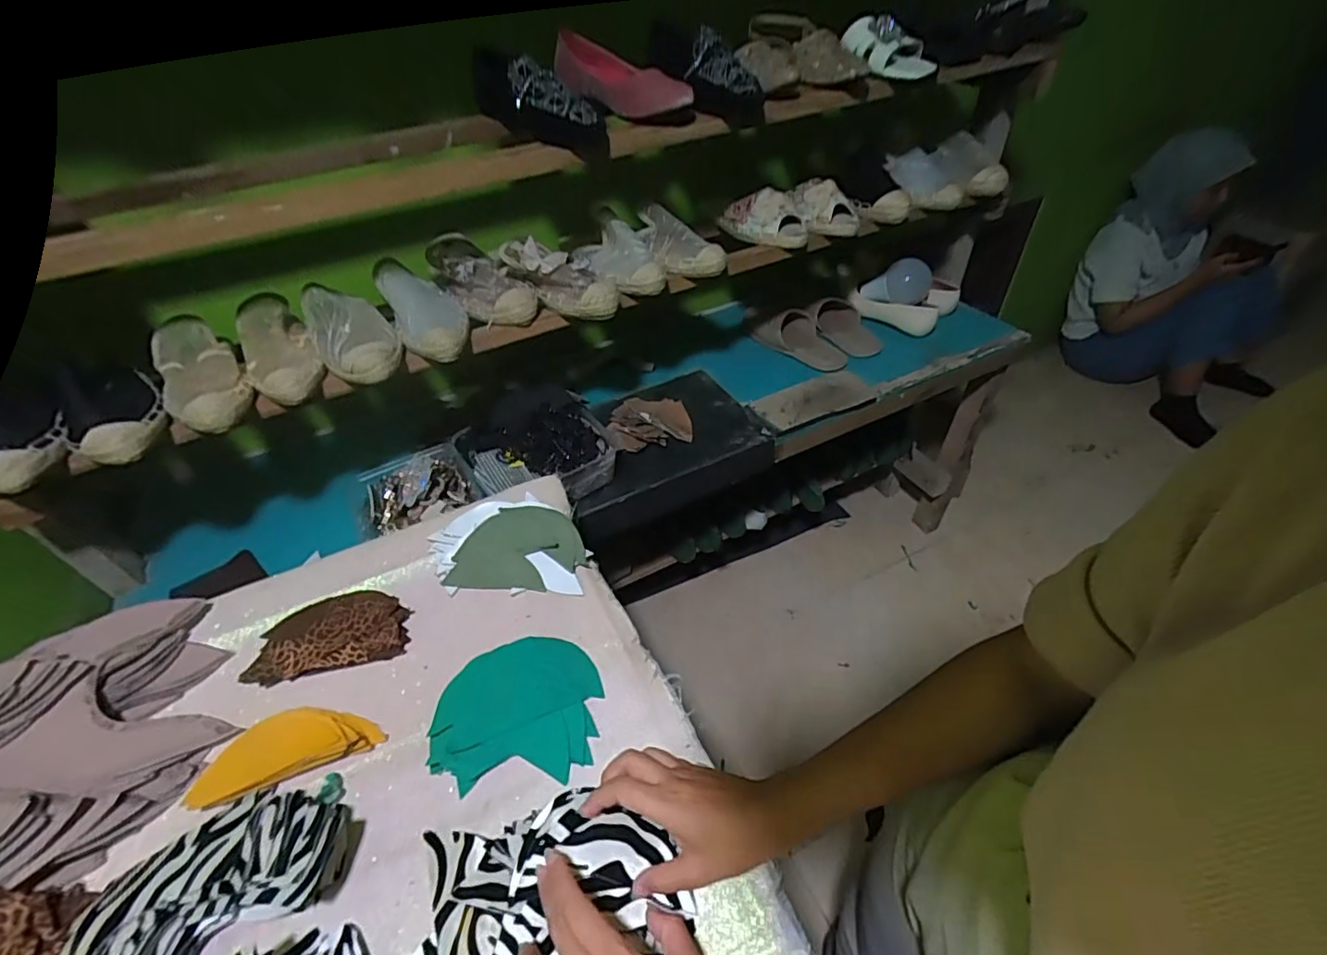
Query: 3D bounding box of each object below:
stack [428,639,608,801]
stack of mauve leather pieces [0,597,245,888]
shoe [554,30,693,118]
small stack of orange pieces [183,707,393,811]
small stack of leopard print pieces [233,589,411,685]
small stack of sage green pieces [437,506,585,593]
[{"bbox_3d":[-0.127,0.195,0.495,0.136,0.021,0.121,-5,45,-4],"label":"stack"},{"bbox_3d":[-0.505,0.220,0.439,0.201,0.066,0.289,27,51,26],"label":"stack of mauve leather pieces"},{"bbox_3d":[-0.067,-0.525,0.733,0.066,0.064,0.312,-25,49,-22],"label":"shoe"},{"bbox_3d":[-0.311,0.224,0.471,0.132,0.020,0.059,-20,47,-18],"label":"small stack of orange pieces"},{"bbox_3d":[-0.324,0.150,0.552,0.137,0.015,0.079,-12,46,-11],"label":"small stack of leopard print pieces"},{"bbox_3d":[-0.156,0.075,0.608,0.134,0.015,0.092,4,68,-1],"label":"small stack of sage green pieces"}]

